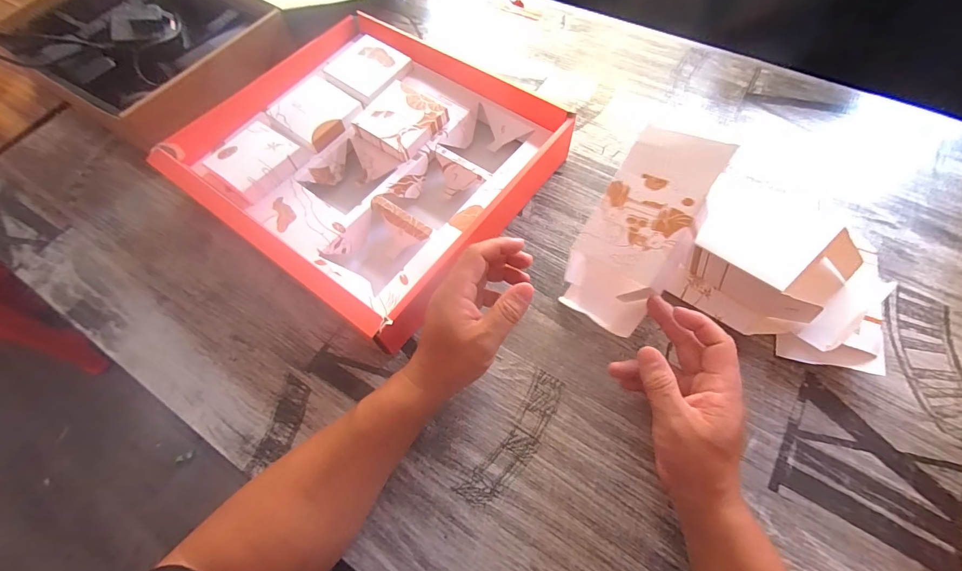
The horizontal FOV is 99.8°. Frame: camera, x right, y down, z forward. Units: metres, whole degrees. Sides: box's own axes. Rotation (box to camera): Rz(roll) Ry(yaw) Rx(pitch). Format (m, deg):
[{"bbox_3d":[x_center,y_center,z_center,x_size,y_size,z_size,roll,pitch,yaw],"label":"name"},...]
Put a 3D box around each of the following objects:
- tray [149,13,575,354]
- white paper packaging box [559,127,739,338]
[{"bbox_3d":[-0.142,-0.162,0.500,0.393,0.064,0.340,34,71,18],"label":"tray"},{"bbox_3d":[0.148,-0.048,0.383,0.097,0.055,0.184,42,104,38],"label":"white paper packaging box"}]

